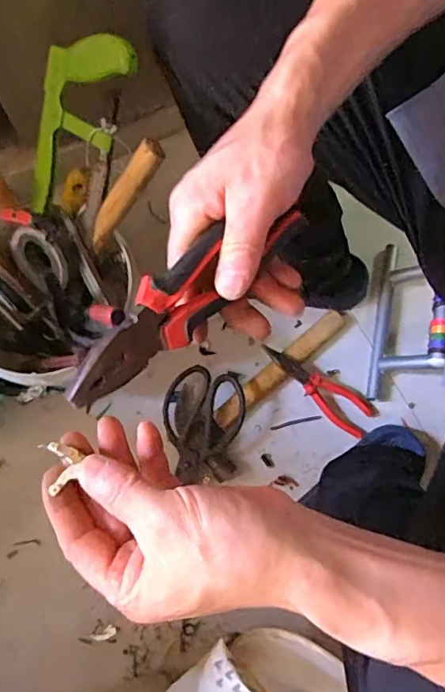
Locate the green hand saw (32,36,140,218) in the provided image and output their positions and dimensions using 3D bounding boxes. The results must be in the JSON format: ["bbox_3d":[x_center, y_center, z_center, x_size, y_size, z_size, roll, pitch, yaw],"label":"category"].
[{"bbox_3d":[-0.176,-0.253,0.605,0.098,0.227,0.033,53,37,11],"label":"green hand saw"}]

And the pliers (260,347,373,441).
[{"bbox_3d":[0.138,0.060,0.763,0.188,0.017,0.054,37,77,-8],"label":"pliers"}]

